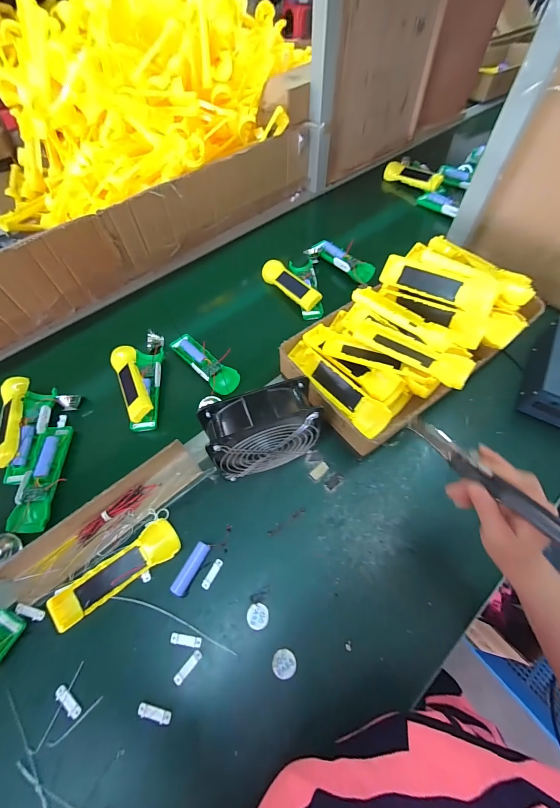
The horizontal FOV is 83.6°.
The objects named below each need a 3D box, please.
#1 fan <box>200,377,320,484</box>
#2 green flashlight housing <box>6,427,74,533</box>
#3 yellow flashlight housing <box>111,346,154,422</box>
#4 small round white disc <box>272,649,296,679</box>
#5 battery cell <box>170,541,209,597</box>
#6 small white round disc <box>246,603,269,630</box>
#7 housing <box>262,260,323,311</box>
[{"bbox_3d":[-0.022,0.041,0.435,0.145,0.152,0.063,-17,62,-7],"label":"fan"},{"bbox_3d":[-0.366,0.109,0.485,0.048,0.026,0.163,-6,61,-1],"label":"green flashlight housing"},{"bbox_3d":[-0.257,-0.041,0.542,0.044,0.033,0.159,-27,64,-13],"label":"yellow flashlight housing"},{"bbox_3d":[0.005,0.309,0.372,0.028,0.004,0.027,1,61,3],"label":"small round white disc"},{"bbox_3d":[-0.118,0.219,0.418,0.020,0.013,0.067,23,64,14],"label":"battery cell"},{"bbox_3d":[-0.028,0.270,0.398,0.027,0.004,0.027,0,61,2],"label":"small white round disc"},{"bbox_3d":[0.021,-0.255,0.667,0.042,0.034,0.167,-32,65,-15],"label":"housing"}]

